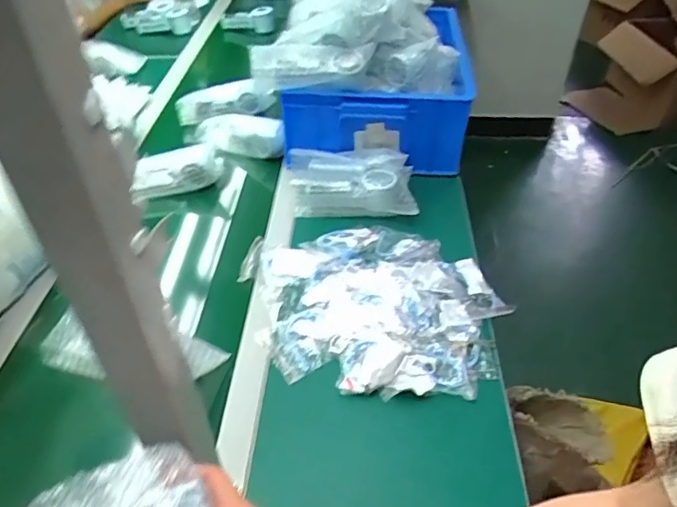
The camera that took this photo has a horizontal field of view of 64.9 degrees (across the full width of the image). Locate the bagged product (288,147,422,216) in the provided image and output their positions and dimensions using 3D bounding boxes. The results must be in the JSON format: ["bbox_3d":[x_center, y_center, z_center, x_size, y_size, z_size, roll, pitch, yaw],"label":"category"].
[{"bbox_3d":[0.022,-0.129,0.941,0.213,0.065,0.145,-1,41,-2],"label":"bagged product"}]

